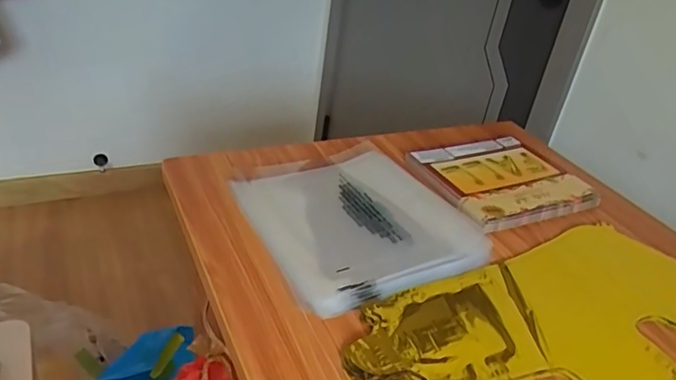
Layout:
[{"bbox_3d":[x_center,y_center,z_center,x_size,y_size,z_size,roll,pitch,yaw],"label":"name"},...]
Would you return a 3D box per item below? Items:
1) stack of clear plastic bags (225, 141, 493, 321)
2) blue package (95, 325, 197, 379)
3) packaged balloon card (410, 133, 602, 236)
[{"bbox_3d":[0.020,0.030,0.606,0.222,0.019,0.236,-12,38,-28],"label":"stack of clear plastic bags"},{"bbox_3d":[-0.389,0.351,1.129,0.209,0.070,0.123,-23,68,-1],"label":"blue package"},{"bbox_3d":[0.208,-0.016,0.706,0.193,0.010,0.165,-12,38,-27],"label":"packaged balloon card"}]

